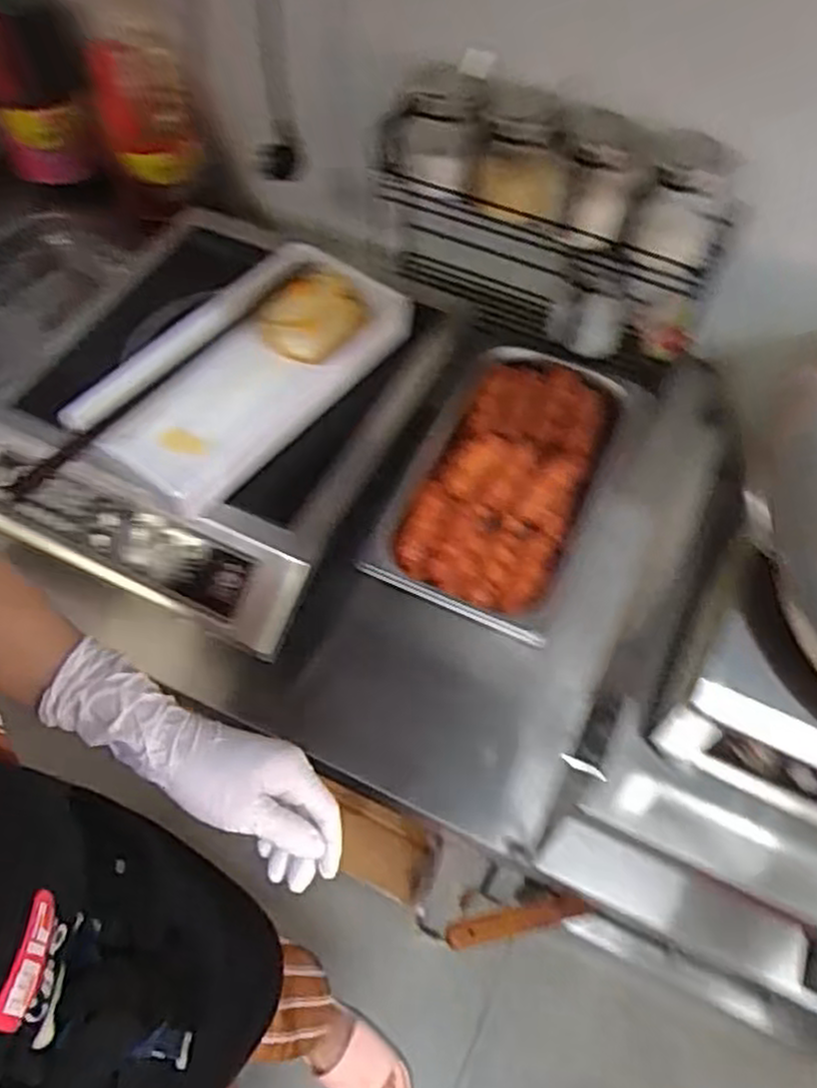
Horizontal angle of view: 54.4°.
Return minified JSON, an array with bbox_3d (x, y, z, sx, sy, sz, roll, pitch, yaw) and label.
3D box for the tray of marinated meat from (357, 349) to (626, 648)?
[{"bbox_3d":[0.096,-0.061,0.767,0.174,0.068,0.322,19,60,11],"label":"tray of marinated meat"}]

